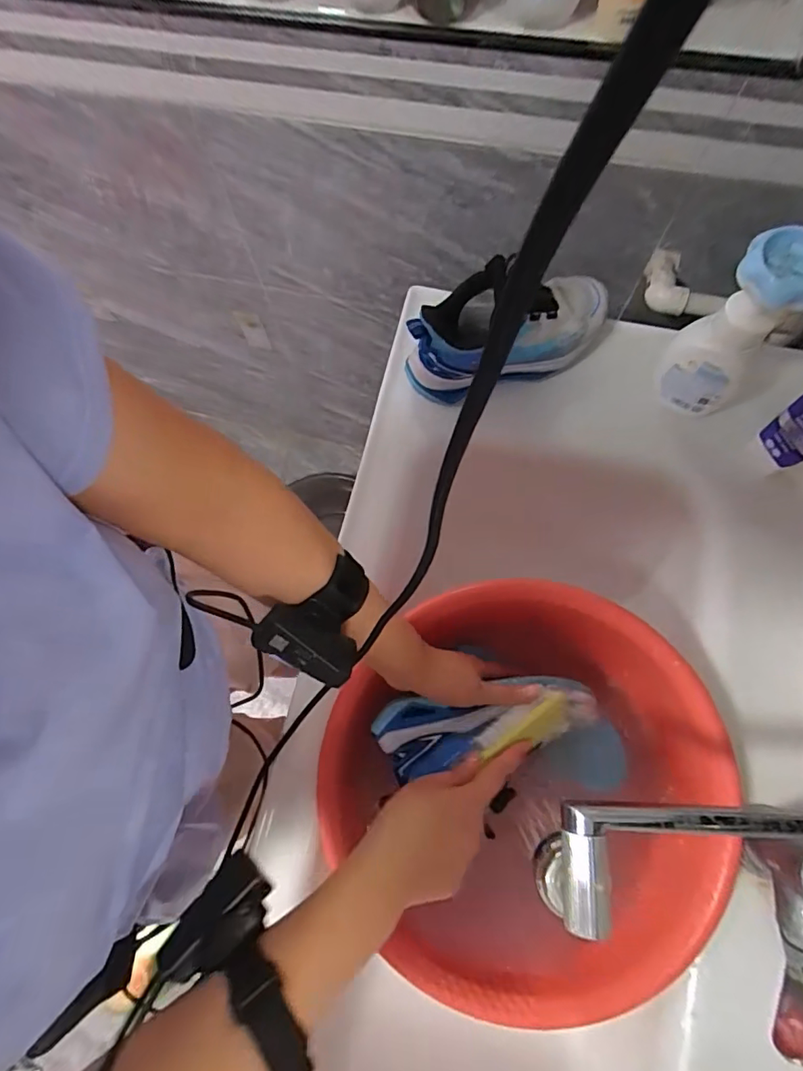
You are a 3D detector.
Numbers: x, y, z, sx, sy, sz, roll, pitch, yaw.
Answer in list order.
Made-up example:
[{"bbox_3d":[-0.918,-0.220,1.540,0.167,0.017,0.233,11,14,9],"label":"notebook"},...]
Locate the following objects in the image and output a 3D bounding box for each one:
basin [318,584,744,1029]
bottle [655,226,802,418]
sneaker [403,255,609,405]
[{"bbox_3d":[0.125,0.225,0.471,0.304,0.117,0.348,-13,78,-2],"label":"basin"},{"bbox_3d":[0.310,-0.186,0.476,0.084,0.163,0.069,38,81,8],"label":"bottle"},{"bbox_3d":[0.112,-0.219,0.526,0.219,0.097,0.089,-19,78,-3],"label":"sneaker"}]

